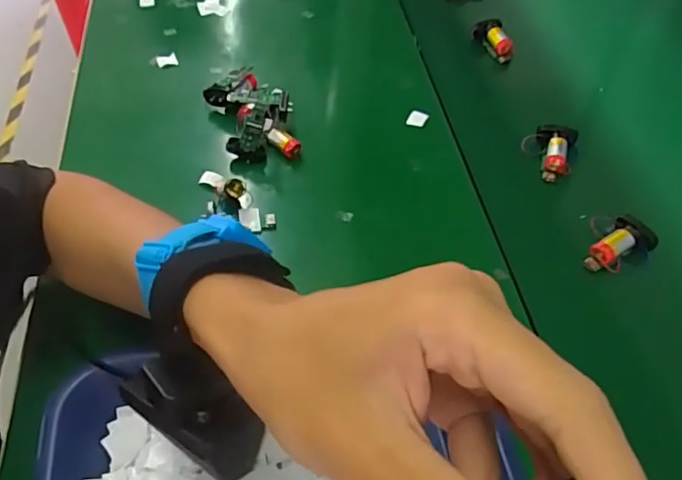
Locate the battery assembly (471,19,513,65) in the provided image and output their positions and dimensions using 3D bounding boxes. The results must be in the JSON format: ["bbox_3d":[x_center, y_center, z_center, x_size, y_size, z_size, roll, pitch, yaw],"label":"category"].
[{"bbox_3d":[0.154,-0.200,0.559,0.030,0.022,0.044,-12,55,-5],"label":"battery assembly"}]

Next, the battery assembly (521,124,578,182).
[{"bbox_3d":[0.176,-0.074,0.469,0.040,0.028,0.041,14,56,13],"label":"battery assembly"}]

